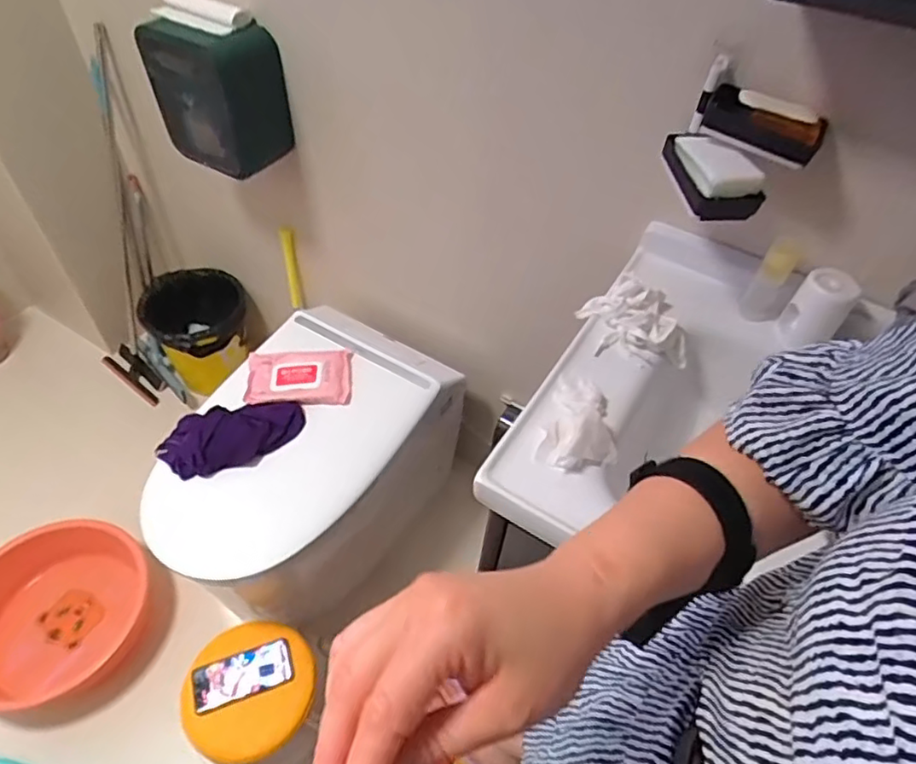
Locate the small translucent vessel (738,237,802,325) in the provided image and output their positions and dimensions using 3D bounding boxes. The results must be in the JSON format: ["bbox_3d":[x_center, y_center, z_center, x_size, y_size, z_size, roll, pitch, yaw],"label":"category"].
[{"bbox_3d":[0.414,-0.130,0.772,0.052,0.099,0.057,32,55,21],"label":"small translucent vessel"}]

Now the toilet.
[{"bbox_3d":[-0.316,0.204,1.305,0.364,0.505,0.639,30,54,20],"label":"toilet"}]

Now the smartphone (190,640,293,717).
[{"bbox_3d":[-0.390,0.532,1.076,0.169,0.006,0.076,-13,59,-18],"label":"smartphone"}]

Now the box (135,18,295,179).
[{"bbox_3d":[-0.447,-0.545,1.120,0.202,0.243,0.145,27,53,18],"label":"box"}]

